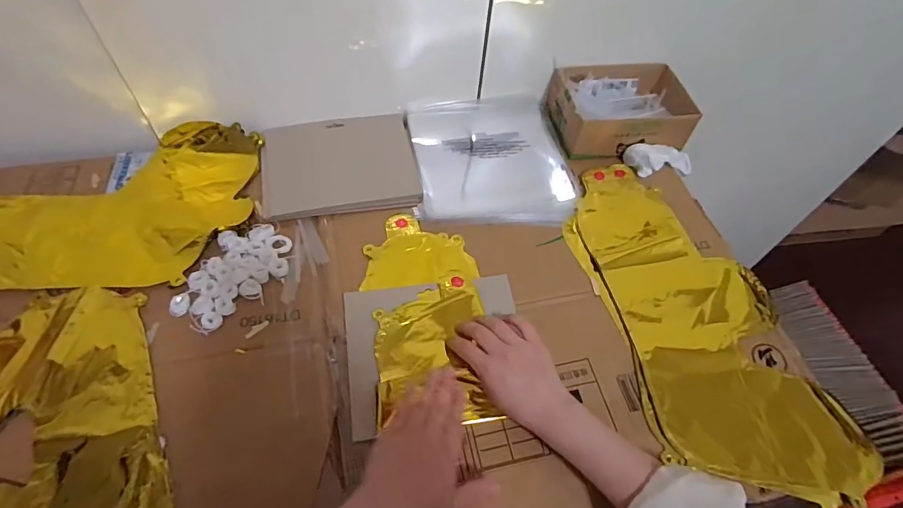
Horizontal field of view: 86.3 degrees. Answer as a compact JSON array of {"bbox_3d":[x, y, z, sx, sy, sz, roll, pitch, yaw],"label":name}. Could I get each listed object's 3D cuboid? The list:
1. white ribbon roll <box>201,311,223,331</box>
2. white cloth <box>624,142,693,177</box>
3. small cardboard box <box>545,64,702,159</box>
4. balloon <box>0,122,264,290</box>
[{"bbox_3d":[-0.256,0.071,0.515,0.020,0.004,0.021,3,55,-4],"label":"white ribbon roll"},{"bbox_3d":[0.301,-0.138,0.700,0.107,0.033,0.044,-3,54,-26],"label":"white cloth"},{"bbox_3d":[0.250,-0.217,0.713,0.191,0.064,0.146,-7,56,-10],"label":"small cardboard box"},{"bbox_3d":[-0.456,-0.058,0.579,0.410,0.030,0.238,-4,56,-8],"label":"balloon"}]

